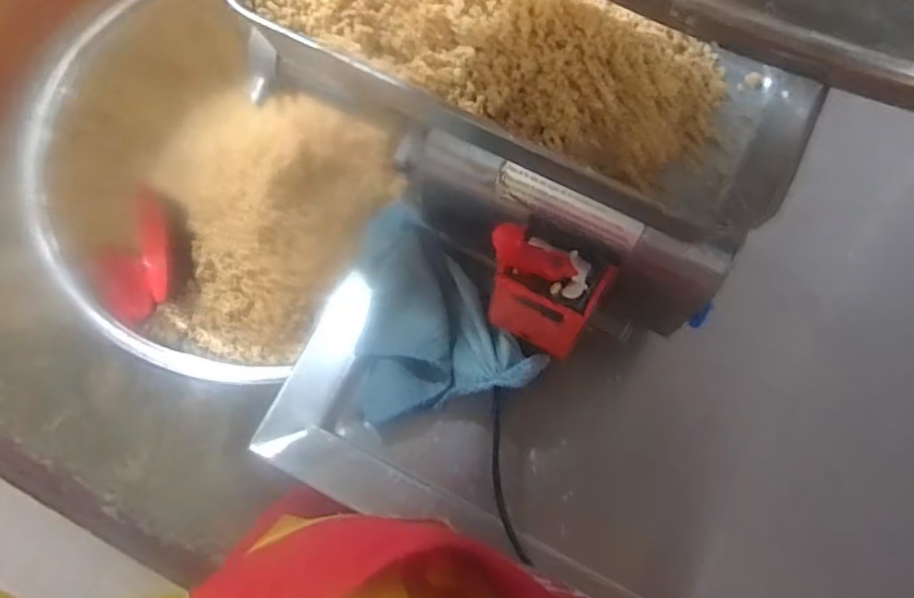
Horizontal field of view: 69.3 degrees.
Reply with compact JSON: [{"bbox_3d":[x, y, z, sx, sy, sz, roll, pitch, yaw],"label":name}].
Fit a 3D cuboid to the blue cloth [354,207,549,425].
[{"bbox_3d":[-0.024,0.001,0.629,0.166,0.053,0.201,-11,73,-6],"label":"blue cloth"}]

